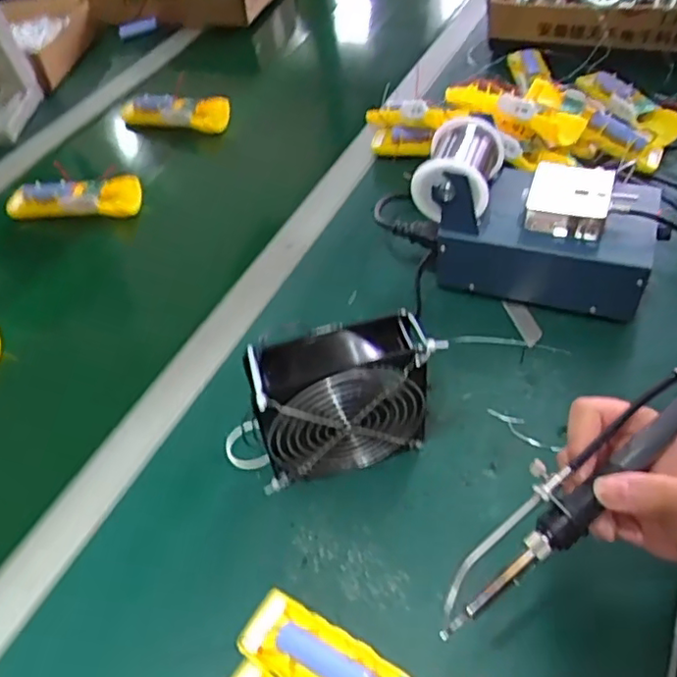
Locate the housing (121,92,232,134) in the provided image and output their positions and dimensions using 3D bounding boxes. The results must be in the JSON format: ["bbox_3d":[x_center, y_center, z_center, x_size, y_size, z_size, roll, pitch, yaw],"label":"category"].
[{"bbox_3d":[-0.232,-0.316,0.879,0.165,0.046,0.043,2,49,8],"label":"housing"}]

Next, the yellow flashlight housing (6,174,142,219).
[{"bbox_3d":[-0.324,-0.175,0.765,0.172,0.041,0.056,2,49,8],"label":"yellow flashlight housing"}]

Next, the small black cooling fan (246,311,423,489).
[{"bbox_3d":[0.001,0.045,0.456,0.119,0.111,0.048,-16,49,-8],"label":"small black cooling fan"}]

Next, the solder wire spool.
[{"bbox_3d":[0.107,-0.149,0.550,0.063,0.063,0.074,12,51,17],"label":"solder wire spool"}]

